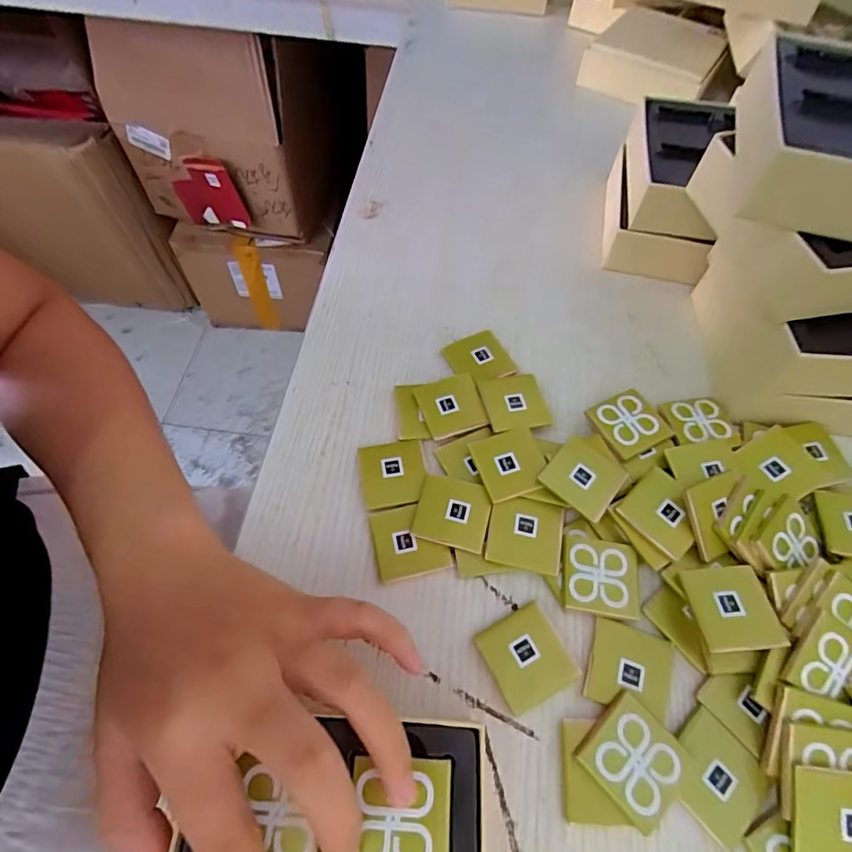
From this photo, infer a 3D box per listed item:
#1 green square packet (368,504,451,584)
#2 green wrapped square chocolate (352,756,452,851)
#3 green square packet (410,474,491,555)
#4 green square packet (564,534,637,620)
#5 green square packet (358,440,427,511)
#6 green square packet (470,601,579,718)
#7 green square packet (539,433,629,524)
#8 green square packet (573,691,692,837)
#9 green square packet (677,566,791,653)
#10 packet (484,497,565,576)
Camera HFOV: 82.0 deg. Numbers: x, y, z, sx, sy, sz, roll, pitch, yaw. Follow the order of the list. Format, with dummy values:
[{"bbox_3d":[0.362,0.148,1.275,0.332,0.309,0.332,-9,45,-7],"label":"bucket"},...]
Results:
[{"bbox_3d":[-0.008,0.057,0.246,0.035,0.004,0.036,-12,61,-7],"label":"green square packet"},{"bbox_3d":[-0.009,0.137,0.171,0.034,0.004,0.035,1,60,1],"label":"green wrapped square chocolate"},{"bbox_3d":[0.014,0.044,0.251,0.036,0.006,0.034,13,61,7],"label":"green square packet"},{"bbox_3d":[0.085,0.073,0.238,0.036,0.005,0.035,8,61,5],"label":"green square packet"},{"bbox_3d":[-0.018,0.025,0.263,0.034,0.004,0.036,-10,61,-5],"label":"green square packet"},{"bbox_3d":[0.046,0.105,0.223,0.035,0.004,0.036,-26,64,-14],"label":"green square packet"},{"bbox_3d":[0.083,0.026,0.256,0.035,0.008,0.038,36,67,19],"label":"green square packet"},{"bbox_3d":[0.086,0.137,0.202,0.036,0.008,0.037,-39,68,-20],"label":"green square packet"},{"bbox_3d":[0.139,0.083,0.222,0.034,0.005,0.035,-7,59,-1],"label":"green square packet"},{"bbox_3d":[0.050,0.053,0.246,0.036,0.004,0.035,11,61,6],"label":"packet"}]

